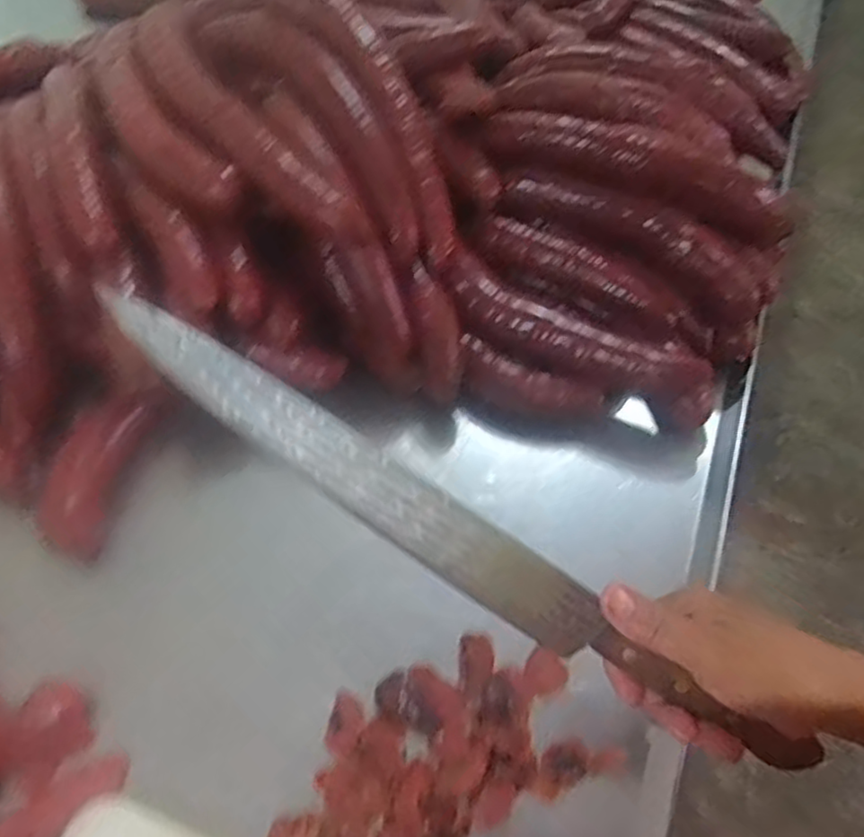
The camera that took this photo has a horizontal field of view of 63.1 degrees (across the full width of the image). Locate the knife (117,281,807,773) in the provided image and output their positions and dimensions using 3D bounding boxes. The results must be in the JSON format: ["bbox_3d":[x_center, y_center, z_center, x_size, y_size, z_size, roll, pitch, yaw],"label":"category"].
[{"bbox_3d":[0.018,0.065,0.342,0.396,0.041,0.011,35,20,-5],"label":"knife"}]

